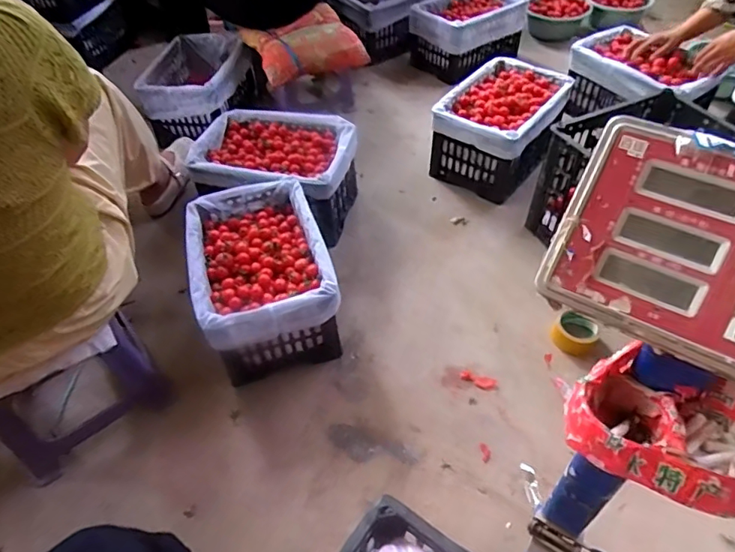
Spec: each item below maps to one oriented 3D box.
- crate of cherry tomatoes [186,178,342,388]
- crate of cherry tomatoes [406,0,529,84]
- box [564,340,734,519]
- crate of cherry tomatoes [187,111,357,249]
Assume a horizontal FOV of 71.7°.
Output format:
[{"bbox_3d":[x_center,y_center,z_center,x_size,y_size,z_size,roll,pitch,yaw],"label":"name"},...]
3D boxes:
[{"bbox_3d":[-0.210,0.003,1.073,0.256,0.227,0.339,-13,48,-9],"label":"crate of cherry tomatoes"},{"bbox_3d":[0.336,-0.809,1.670,0.413,0.179,0.273,-32,54,-24],"label":"crate of cherry tomatoes"},{"bbox_3d":[0.254,0.134,0.436,0.153,0.059,0.104,26,54,24],"label":"box"},{"bbox_3d":[-0.215,-0.252,1.295,0.356,0.241,0.258,8,48,10],"label":"crate of cherry tomatoes"}]

